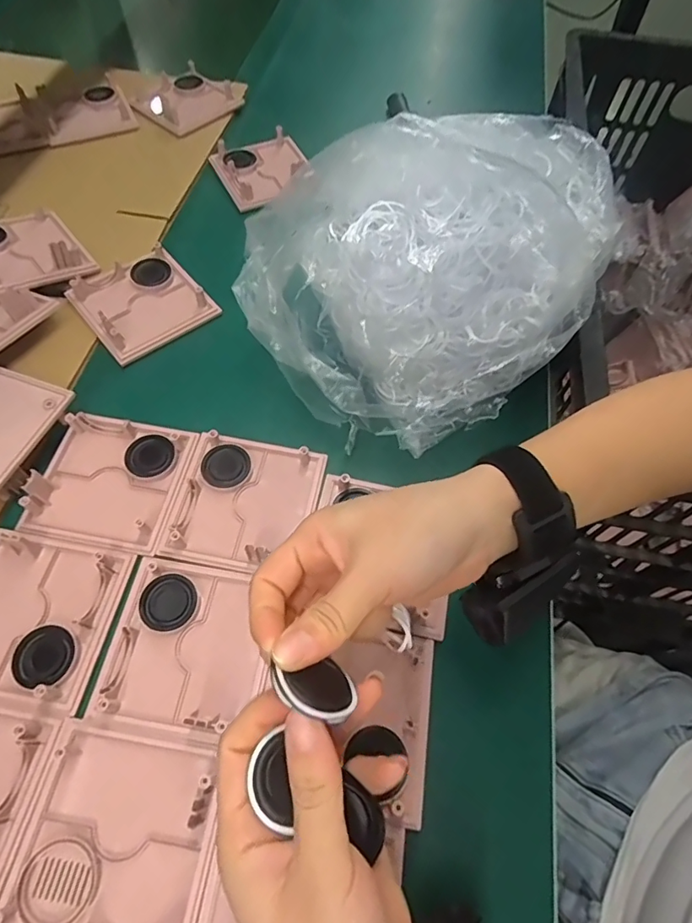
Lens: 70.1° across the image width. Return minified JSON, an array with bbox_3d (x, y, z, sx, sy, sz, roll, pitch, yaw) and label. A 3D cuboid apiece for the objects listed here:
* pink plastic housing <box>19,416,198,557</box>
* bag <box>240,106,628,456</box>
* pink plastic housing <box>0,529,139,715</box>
[{"bbox_3d":[-0.185,0.011,0.383,0.107,0.020,0.105,10,62,4],"label":"pink plastic housing"},{"bbox_3d":[0.059,-0.152,0.394,0.245,0.162,0.241,-32,67,-17],"label":"bag"},{"bbox_3d":[-0.216,0.103,0.335,0.109,0.016,0.105,10,62,4],"label":"pink plastic housing"}]

